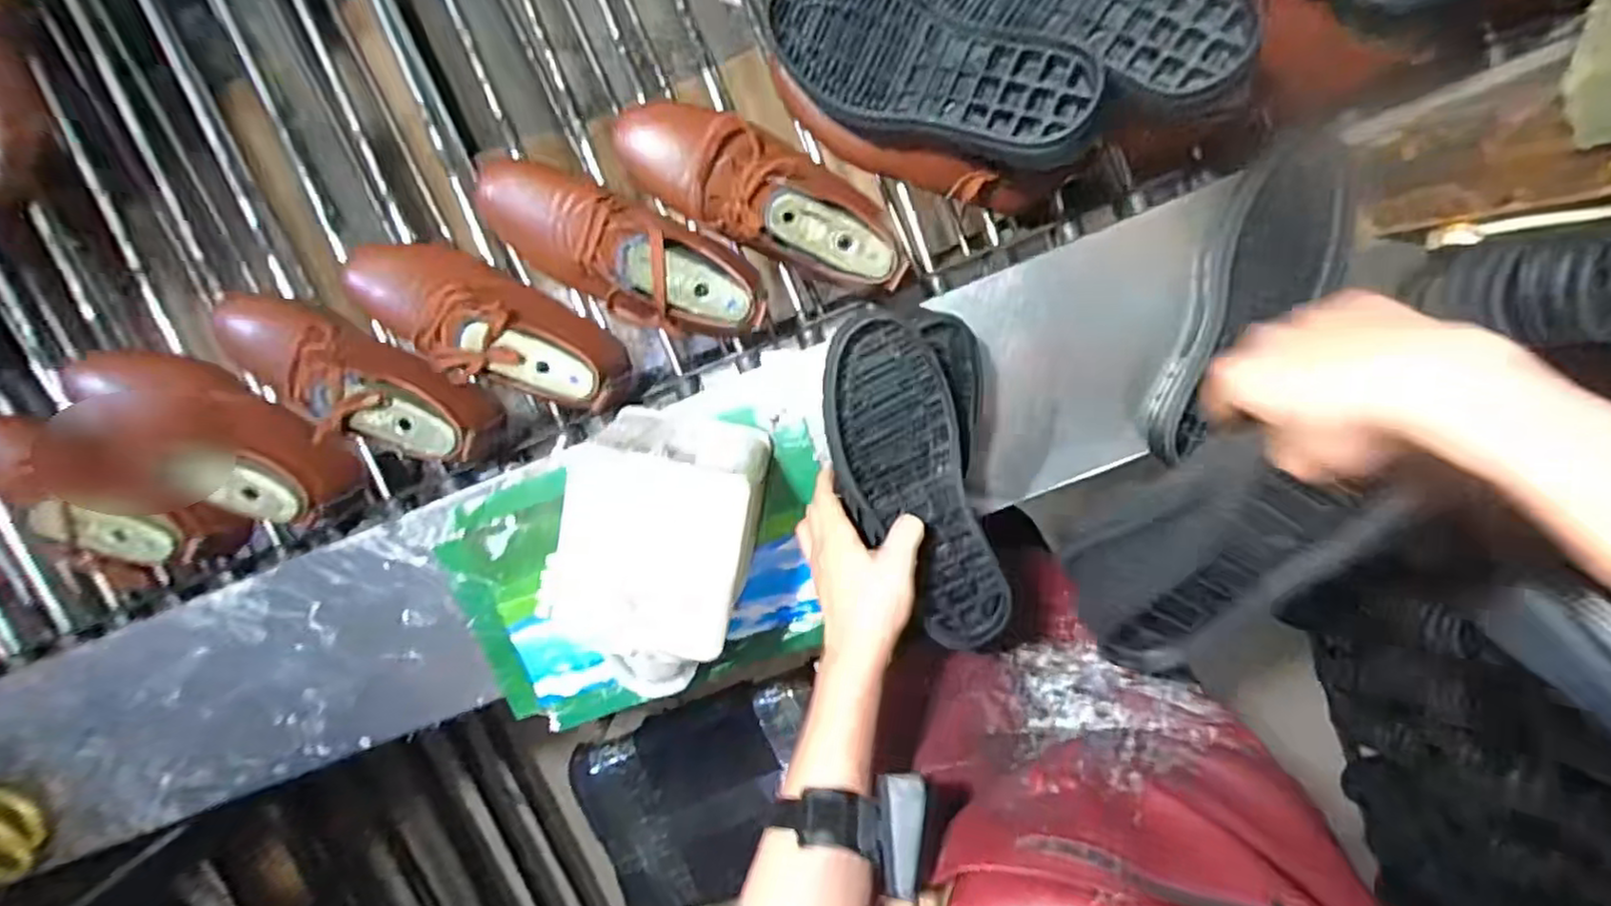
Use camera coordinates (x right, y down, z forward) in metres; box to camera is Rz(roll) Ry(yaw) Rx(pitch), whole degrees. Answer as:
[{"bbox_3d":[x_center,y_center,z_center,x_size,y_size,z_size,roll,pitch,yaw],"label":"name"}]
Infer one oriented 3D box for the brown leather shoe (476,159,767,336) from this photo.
[{"bbox_3d":[-0.170,-0.174,0.605,0.281,0.088,0.085,26,100,17],"label":"brown leather shoe"}]

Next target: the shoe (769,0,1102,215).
[{"bbox_3d":[0.094,-0.288,0.576,0.277,0.120,0.115,33,99,17],"label":"shoe"}]

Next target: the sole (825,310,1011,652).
[{"bbox_3d":[0.091,0.029,0.597,0.107,0.021,0.289,-22,100,5],"label":"sole"}]

